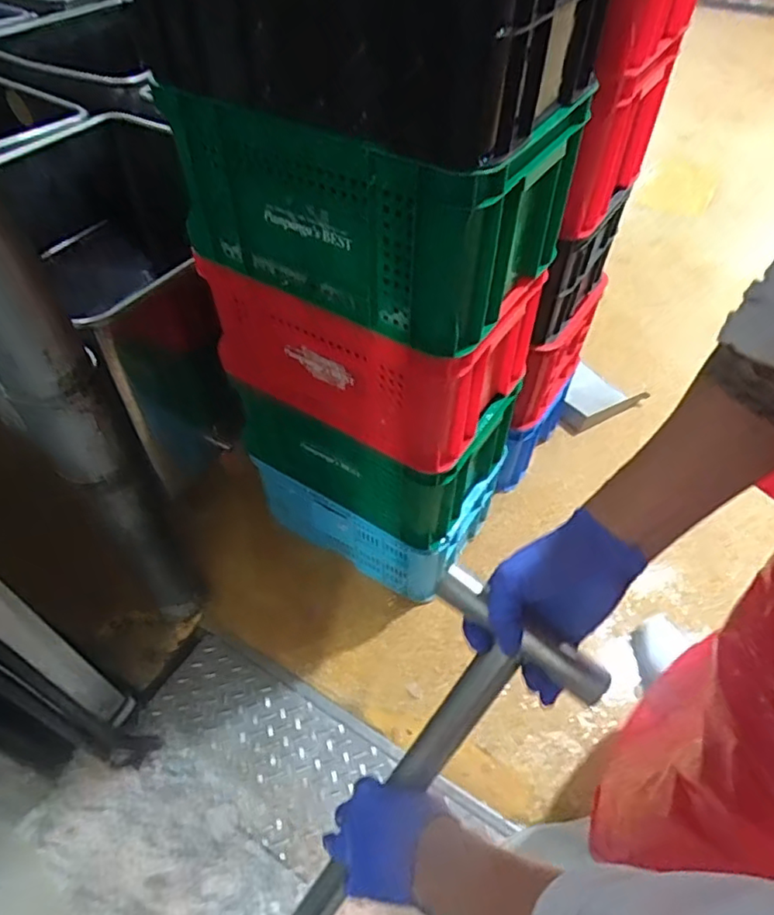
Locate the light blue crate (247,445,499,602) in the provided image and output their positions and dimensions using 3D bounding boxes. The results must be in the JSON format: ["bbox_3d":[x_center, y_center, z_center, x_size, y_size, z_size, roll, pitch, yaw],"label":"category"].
[{"bbox_3d":[-0.028,0.088,1.432,0.494,0.237,0.295,25,54,19],"label":"light blue crate"}]

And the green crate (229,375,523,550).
[{"bbox_3d":[-0.034,-0.057,1.248,0.497,0.279,0.278,25,54,19],"label":"green crate"}]

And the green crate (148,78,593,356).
[{"bbox_3d":[-0.031,-0.392,0.857,0.497,0.249,0.309,29,56,22],"label":"green crate"}]

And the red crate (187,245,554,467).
[{"bbox_3d":[-0.038,-0.219,1.050,0.506,0.254,0.275,25,54,19],"label":"red crate"}]

